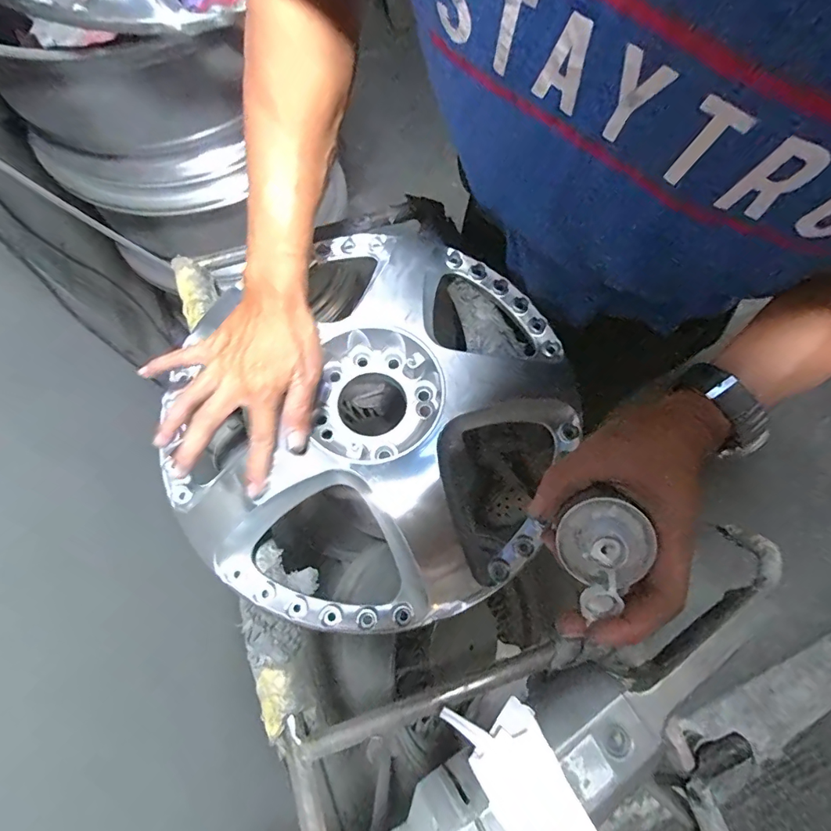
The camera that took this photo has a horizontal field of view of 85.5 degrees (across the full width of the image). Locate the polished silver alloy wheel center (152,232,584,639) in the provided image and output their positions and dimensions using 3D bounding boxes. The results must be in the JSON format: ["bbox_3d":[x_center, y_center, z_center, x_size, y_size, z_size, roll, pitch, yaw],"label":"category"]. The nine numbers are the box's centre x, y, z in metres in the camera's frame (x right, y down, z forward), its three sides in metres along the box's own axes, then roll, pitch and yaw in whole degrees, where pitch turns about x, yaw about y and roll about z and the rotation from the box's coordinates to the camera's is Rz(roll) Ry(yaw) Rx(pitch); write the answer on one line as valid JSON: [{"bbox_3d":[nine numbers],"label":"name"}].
[{"bbox_3d":[-0.042,-0.021,0.490,0.412,0.105,0.460,2,70,0],"label":"polished silver alloy wheel center"}]

